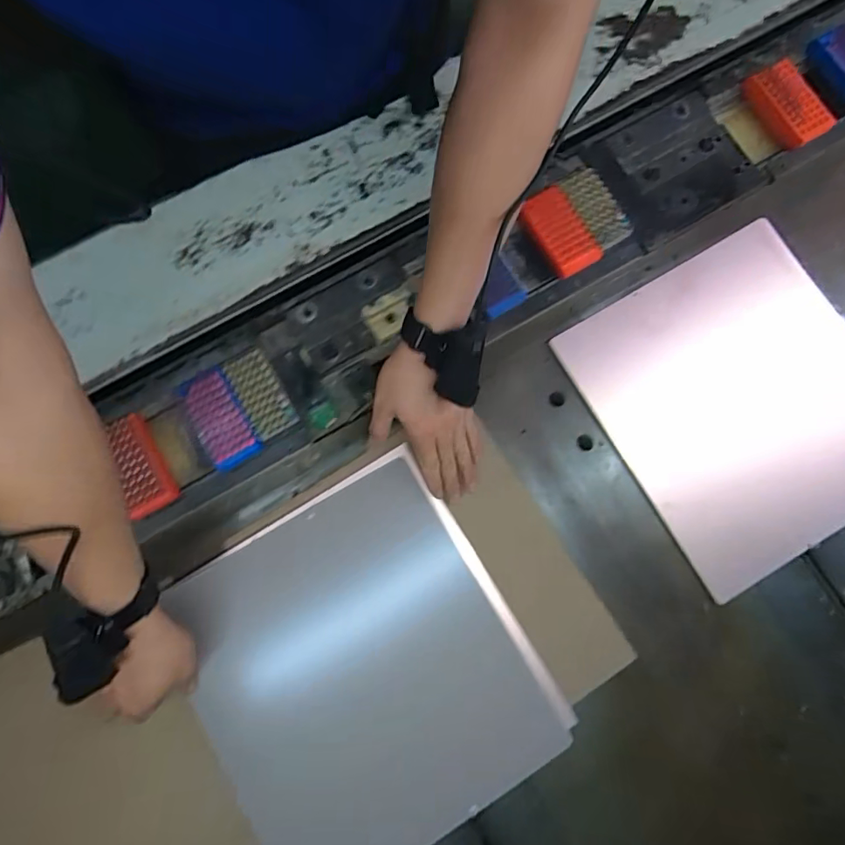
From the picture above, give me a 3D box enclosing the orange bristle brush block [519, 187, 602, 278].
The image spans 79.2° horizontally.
[{"bbox_3d":[0.171,-0.238,0.638,0.067,0.020,0.109,-32,81,-6],"label":"orange bristle brush block"}]

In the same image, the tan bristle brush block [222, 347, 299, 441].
[{"bbox_3d":[-0.192,-0.033,0.609,0.049,0.023,0.103,-29,81,-5],"label":"tan bristle brush block"}]

